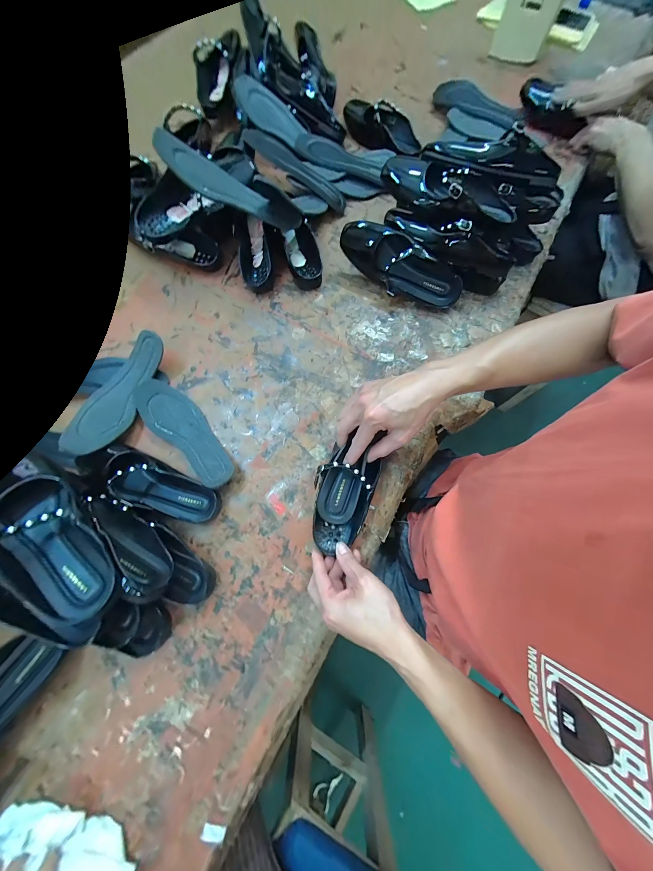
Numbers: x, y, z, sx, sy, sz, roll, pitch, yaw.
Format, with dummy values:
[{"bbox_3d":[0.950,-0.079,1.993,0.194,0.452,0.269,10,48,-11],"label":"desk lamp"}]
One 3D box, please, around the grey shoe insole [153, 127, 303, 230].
[{"bbox_3d":[-0.147,-0.402,0.447,0.221,0.035,0.071,8,72,-28],"label":"grey shoe insole"}]

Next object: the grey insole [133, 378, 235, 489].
[{"bbox_3d":[-0.222,-0.006,0.442,0.213,0.034,0.071,43,79,12],"label":"grey insole"}]

